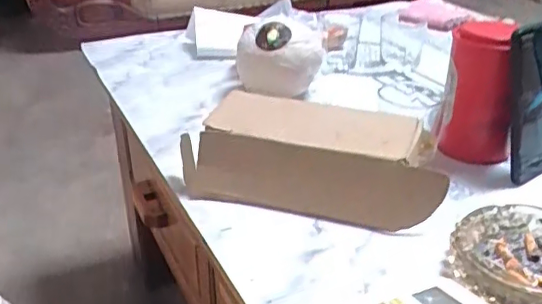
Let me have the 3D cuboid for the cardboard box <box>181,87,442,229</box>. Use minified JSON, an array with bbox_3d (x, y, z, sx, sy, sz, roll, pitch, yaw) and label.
[{"bbox_3d":[0.039,0.006,0.567,0.261,0.075,0.120,8,31,15],"label":"cardboard box"}]

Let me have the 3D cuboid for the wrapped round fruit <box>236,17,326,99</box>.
[{"bbox_3d":[0.011,-0.152,0.859,0.121,0.095,0.124,-5,30,-7],"label":"wrapped round fruit"}]

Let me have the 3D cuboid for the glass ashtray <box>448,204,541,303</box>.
[{"bbox_3d":[0.210,0.089,0.460,0.117,0.034,0.120,3,30,6],"label":"glass ashtray"}]

